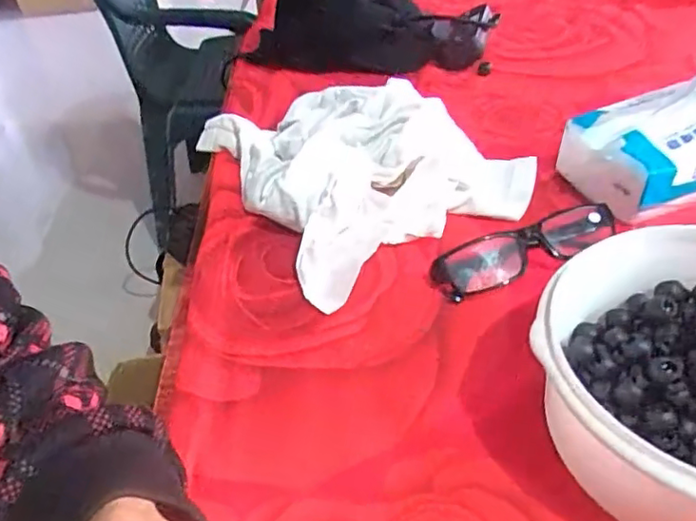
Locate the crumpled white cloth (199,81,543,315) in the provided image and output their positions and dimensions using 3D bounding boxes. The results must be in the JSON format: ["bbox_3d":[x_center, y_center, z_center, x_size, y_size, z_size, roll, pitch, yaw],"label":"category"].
[{"bbox_3d":[0.008,-0.094,0.512,0.225,0.057,0.255,-25,44,-22],"label":"crumpled white cloth"}]

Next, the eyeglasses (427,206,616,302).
[{"bbox_3d":[0.123,-0.007,0.418,0.128,0.029,0.035,-13,40,-9],"label":"eyeglasses"}]

